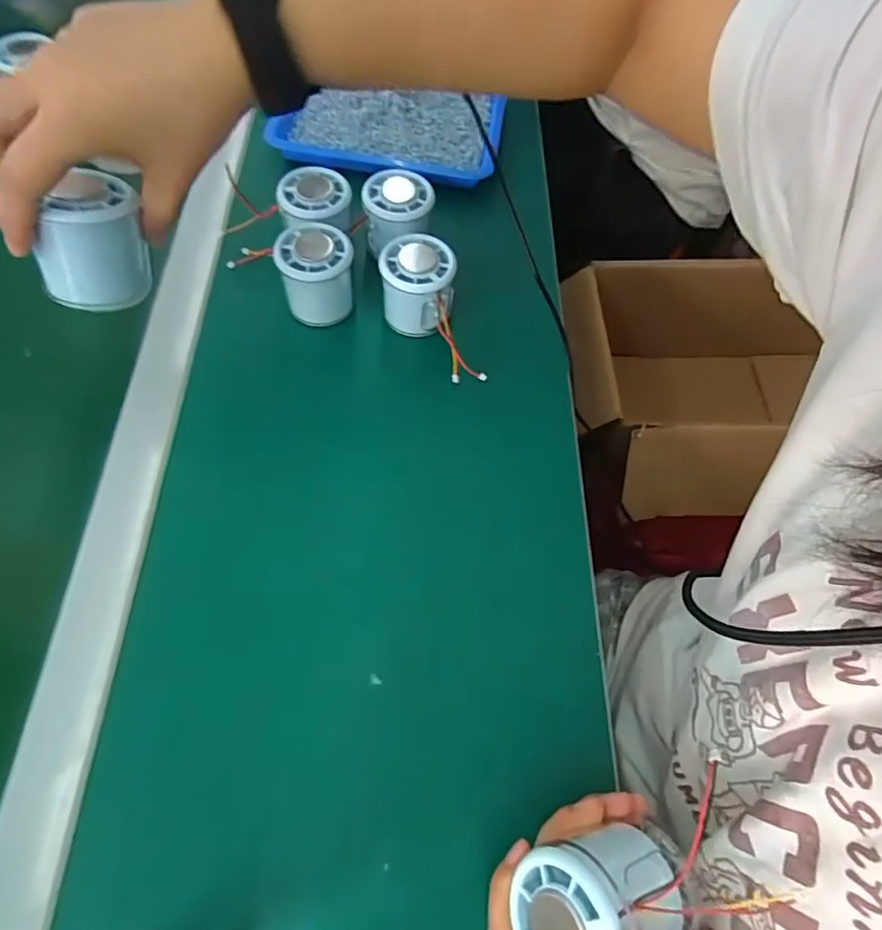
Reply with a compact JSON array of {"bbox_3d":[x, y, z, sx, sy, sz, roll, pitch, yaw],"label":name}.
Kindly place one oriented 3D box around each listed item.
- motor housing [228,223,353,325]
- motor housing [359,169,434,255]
[{"bbox_3d":[-0.102,-0.150,0.446,0.063,0.053,0.062,33,66,12],"label":"motor housing"},{"bbox_3d":[-0.036,-0.209,0.475,0.059,0.048,0.058,8,63,0],"label":"motor housing"}]

